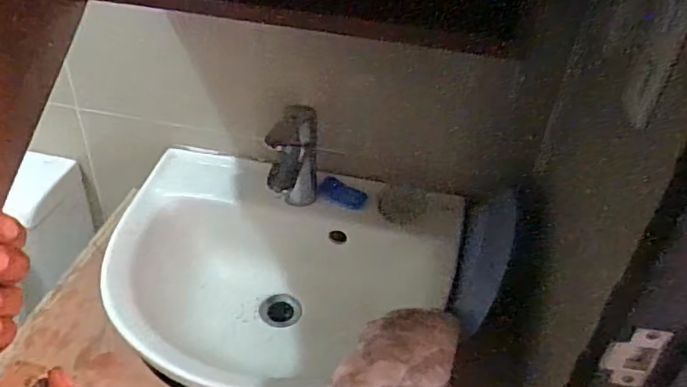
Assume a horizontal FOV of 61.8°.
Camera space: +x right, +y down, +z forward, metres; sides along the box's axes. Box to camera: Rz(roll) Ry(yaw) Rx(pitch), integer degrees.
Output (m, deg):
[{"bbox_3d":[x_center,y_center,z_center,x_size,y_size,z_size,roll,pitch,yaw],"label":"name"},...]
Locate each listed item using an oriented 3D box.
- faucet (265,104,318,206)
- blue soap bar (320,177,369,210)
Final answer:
[{"bbox_3d":[-0.070,-0.037,0.794,0.045,0.162,0.113,12,37,9],"label":"faucet"},{"bbox_3d":[-0.001,0.001,0.877,0.075,0.022,0.031,22,40,22],"label":"blue soap bar"}]

